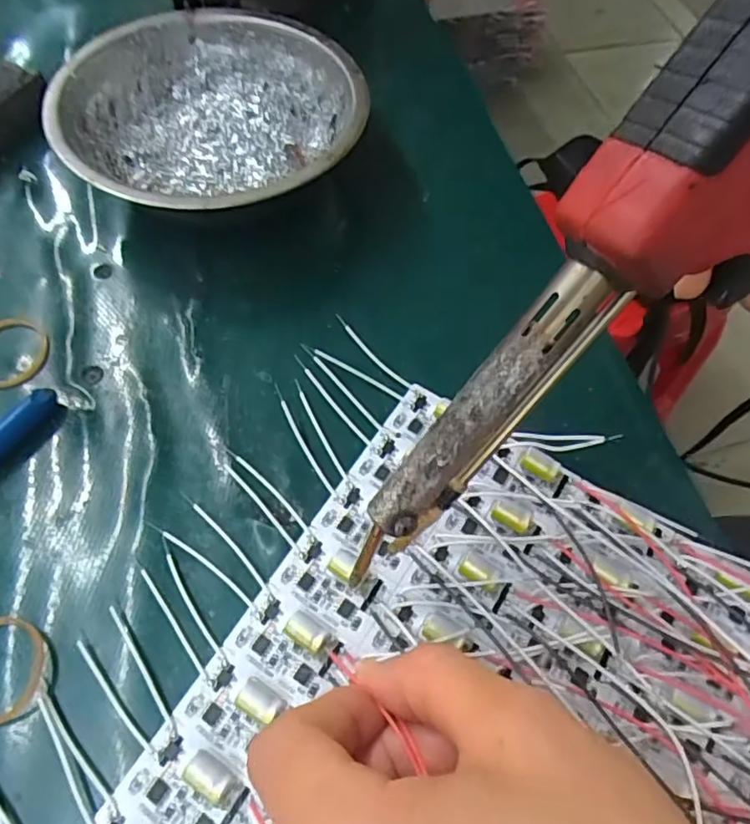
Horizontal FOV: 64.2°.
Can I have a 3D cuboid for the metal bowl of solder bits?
[{"bbox_3d":[-0.070,-0.125,0.266,0.125,0.039,0.126,1,62,-2],"label":"metal bowl of solder bits"}]

